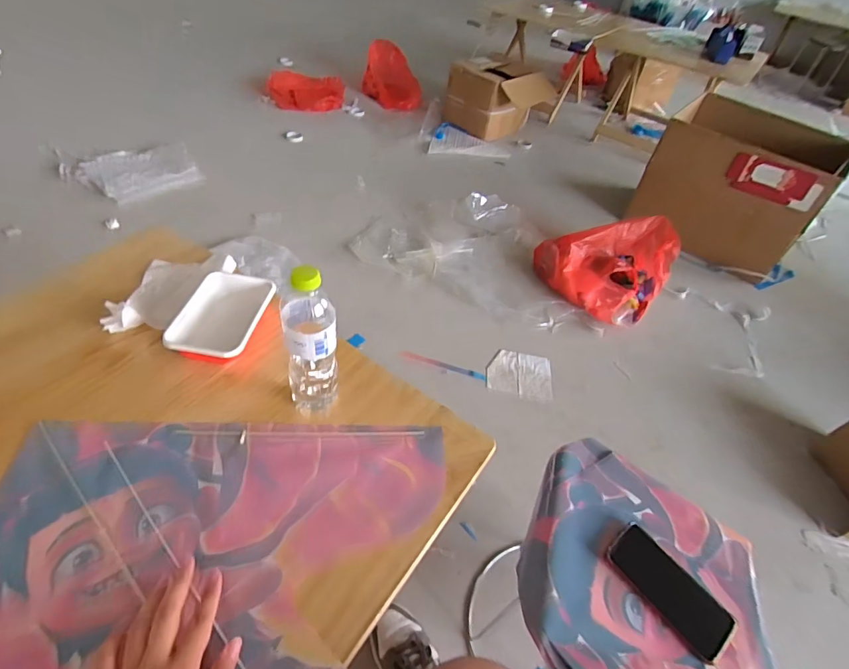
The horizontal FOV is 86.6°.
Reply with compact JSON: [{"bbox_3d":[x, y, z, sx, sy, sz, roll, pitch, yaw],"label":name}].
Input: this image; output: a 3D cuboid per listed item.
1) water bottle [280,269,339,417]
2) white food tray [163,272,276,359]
[{"bbox_3d":[-0.153,0.016,0.602,0.072,0.239,0.064,-7,49,-15],"label":"water bottle"},{"bbox_3d":[-0.313,-0.033,0.722,0.118,0.043,0.181,10,47,0],"label":"white food tray"}]

